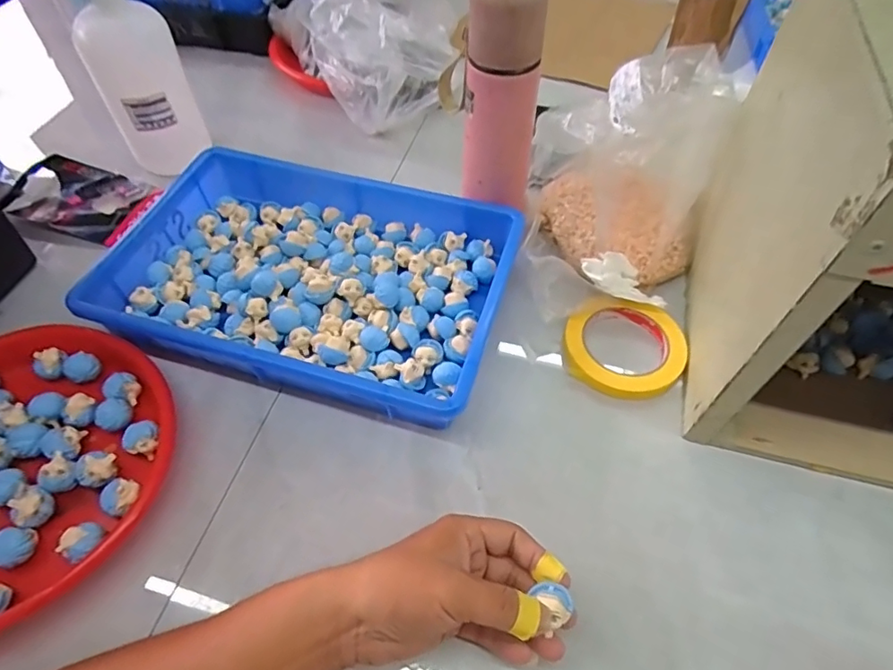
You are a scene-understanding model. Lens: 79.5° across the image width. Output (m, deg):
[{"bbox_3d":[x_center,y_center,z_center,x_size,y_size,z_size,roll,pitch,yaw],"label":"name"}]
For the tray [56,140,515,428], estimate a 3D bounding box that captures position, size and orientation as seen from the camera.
[{"bbox_3d":[-0.127,-0.064,0.531,0.366,0.054,0.247,13,59,12],"label":"tray"}]

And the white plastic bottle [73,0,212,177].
[{"bbox_3d":[-0.339,-0.276,0.608,0.072,0.207,0.083,16,59,13],"label":"white plastic bottle"}]

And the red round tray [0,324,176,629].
[{"bbox_3d":[-0.349,0.108,0.427,0.246,0.059,0.242,-1,57,2],"label":"red round tray"}]

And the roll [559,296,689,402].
[{"bbox_3d":[0.168,0.011,0.508,0.110,0.022,0.096,9,58,9],"label":"roll"}]

